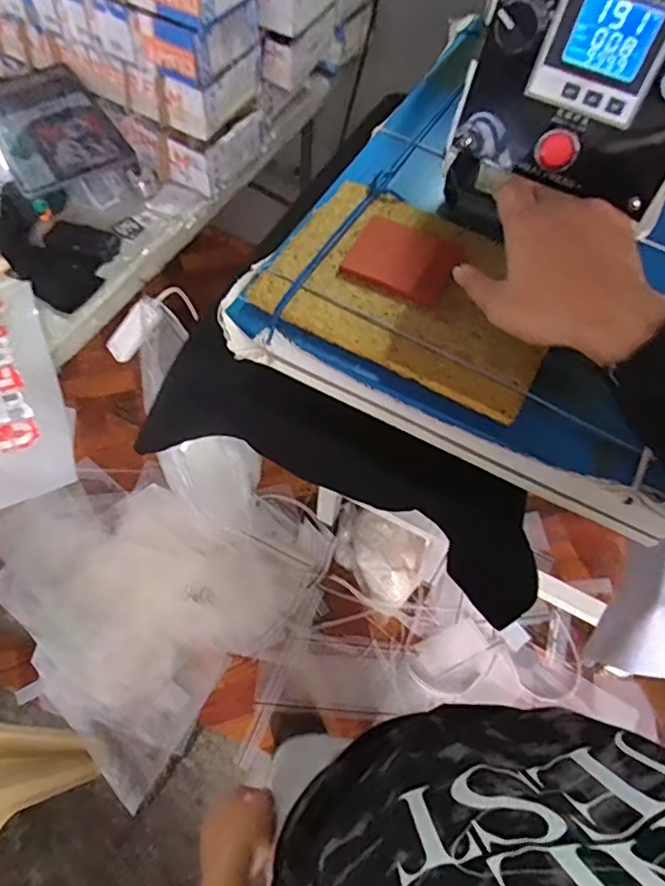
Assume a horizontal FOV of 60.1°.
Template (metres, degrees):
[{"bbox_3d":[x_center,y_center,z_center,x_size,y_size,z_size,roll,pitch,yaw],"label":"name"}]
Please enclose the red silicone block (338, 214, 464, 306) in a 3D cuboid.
[{"bbox_3d":[0.064,-0.166,0.518,0.090,0.010,0.079,24,62,9],"label":"red silicone block"}]

